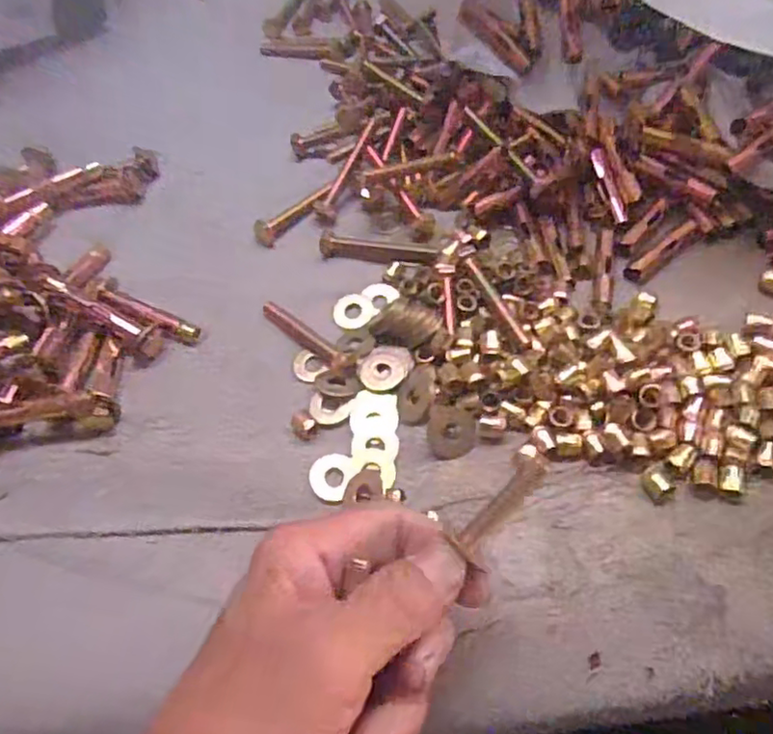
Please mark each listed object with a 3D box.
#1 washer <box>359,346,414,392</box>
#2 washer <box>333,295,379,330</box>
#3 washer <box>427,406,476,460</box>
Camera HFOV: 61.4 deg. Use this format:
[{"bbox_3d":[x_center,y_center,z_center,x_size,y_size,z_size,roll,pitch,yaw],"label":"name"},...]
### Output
[{"bbox_3d":[0.000,0.001,0.304,0.022,0.005,0.023,-2,57,4],"label":"washer"},{"bbox_3d":[-0.016,-0.028,0.329,0.020,0.004,0.021,-2,57,4],"label":"washer"},{"bbox_3d":[0.028,0.028,0.279,0.020,0.006,0.021,-2,57,4],"label":"washer"}]

